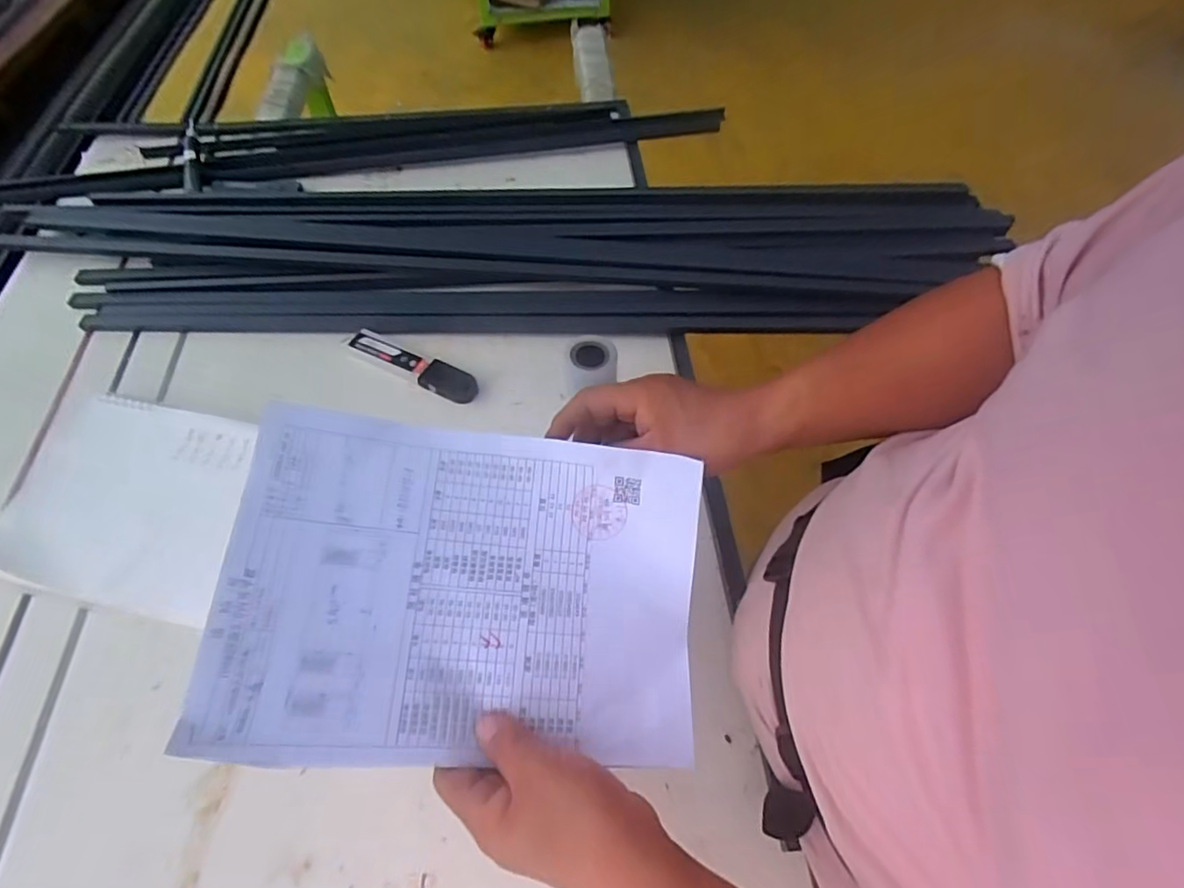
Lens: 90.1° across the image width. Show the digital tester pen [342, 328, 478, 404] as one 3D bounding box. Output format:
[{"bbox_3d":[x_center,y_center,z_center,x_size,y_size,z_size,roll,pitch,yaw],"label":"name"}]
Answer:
[{"bbox_3d":[-0.197,-0.086,0.638,0.161,0.013,0.035,23,62,13],"label":"digital tester pen"}]

